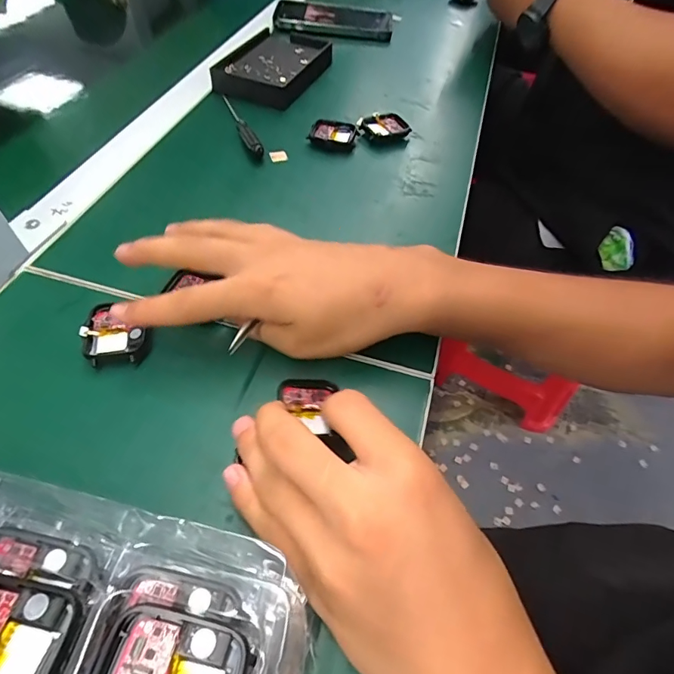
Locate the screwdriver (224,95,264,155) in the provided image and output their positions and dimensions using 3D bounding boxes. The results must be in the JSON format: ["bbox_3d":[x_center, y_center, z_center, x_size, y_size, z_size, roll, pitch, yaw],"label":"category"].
[{"bbox_3d":[-0.098,-0.213,0.434,0.012,0.014,0.121,-20,57,-17],"label":"screwdriver"}]

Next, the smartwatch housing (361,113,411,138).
[{"bbox_3d":[0.049,-0.214,0.444,0.044,0.017,0.032,-14,55,-13],"label":"smartwatch housing"}]

